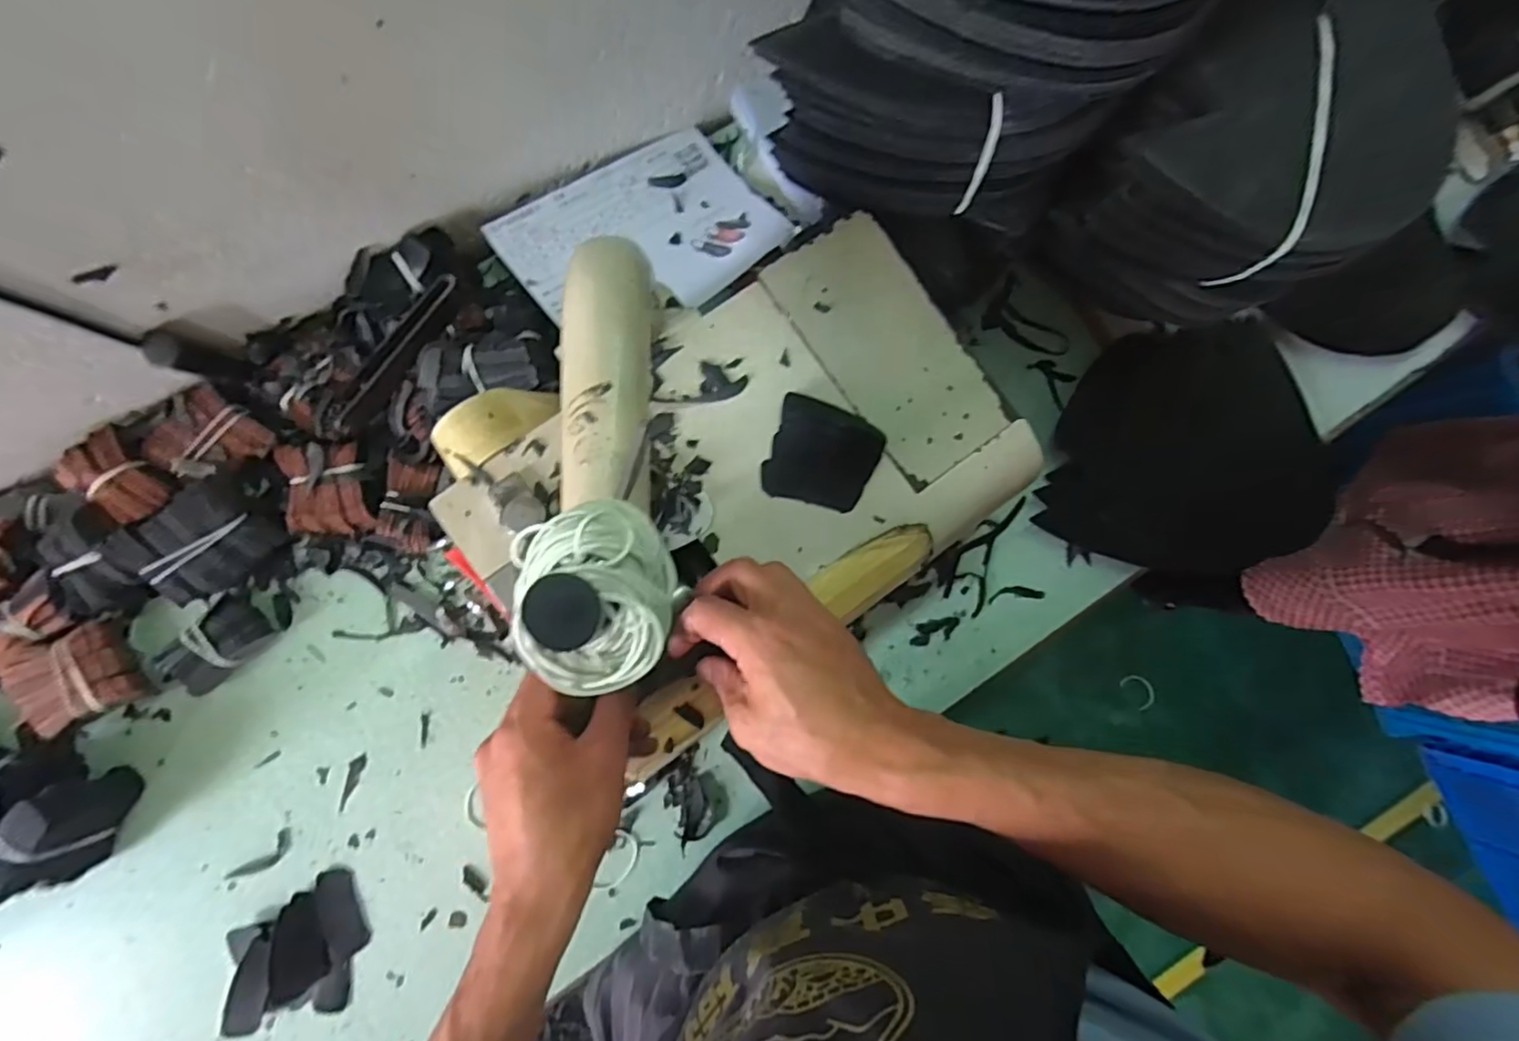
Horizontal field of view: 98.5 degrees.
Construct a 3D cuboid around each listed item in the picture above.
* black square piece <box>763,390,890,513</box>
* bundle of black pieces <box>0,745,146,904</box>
[{"bbox_3d":[0.042,-0.042,0.420,0.068,0.013,0.064,17,85,-6],"label":"black square piece"},{"bbox_3d":[-0.536,0.193,0.452,0.136,0.073,0.088,21,85,-5],"label":"bundle of black pieces"}]

